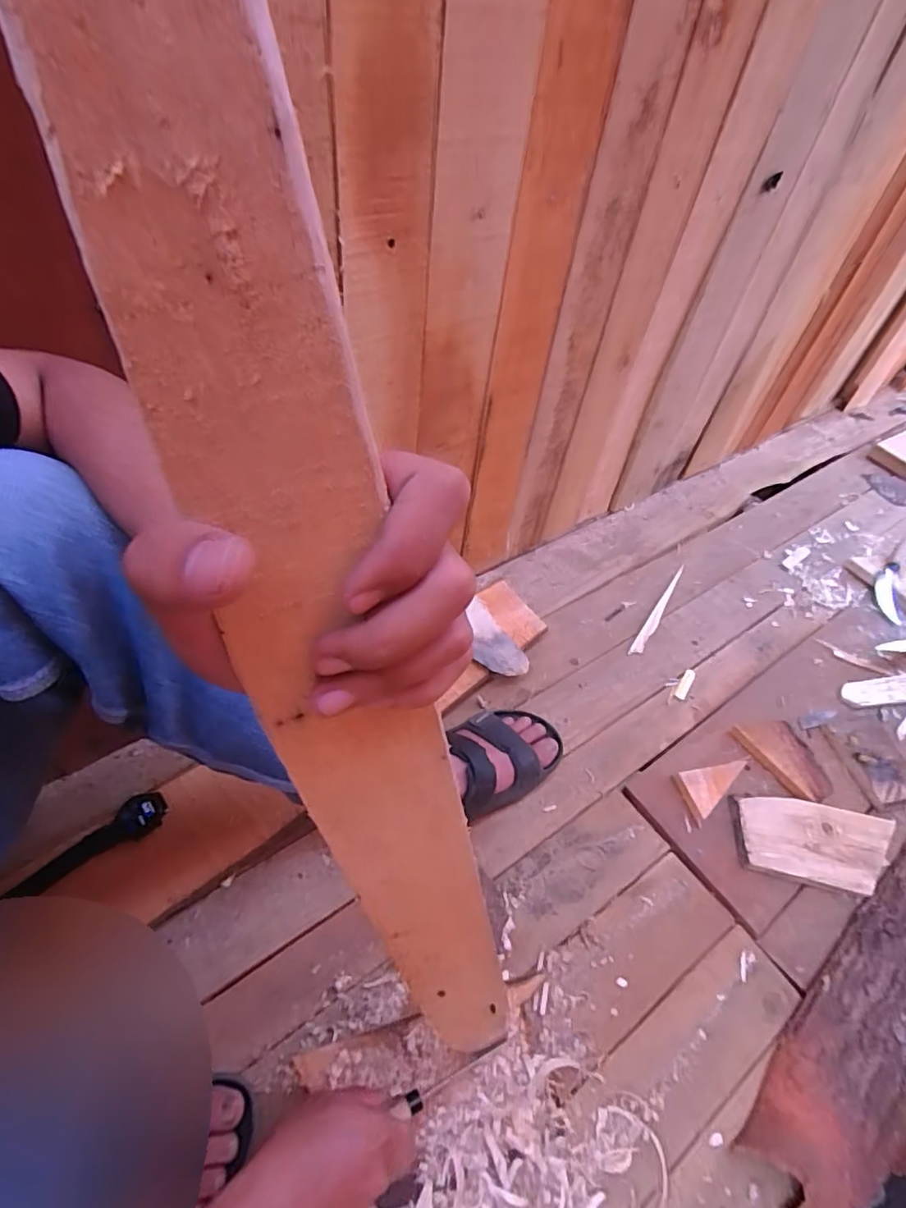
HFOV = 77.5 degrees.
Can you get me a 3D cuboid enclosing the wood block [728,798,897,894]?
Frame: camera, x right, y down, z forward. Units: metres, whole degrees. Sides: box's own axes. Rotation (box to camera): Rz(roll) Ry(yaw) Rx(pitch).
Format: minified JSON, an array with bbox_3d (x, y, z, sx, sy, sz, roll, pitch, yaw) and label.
[{"bbox_3d":[0.415,0.277,0.648,0.182,0.022,0.093,6,50,-1],"label":"wood block"}]

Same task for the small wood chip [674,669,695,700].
[{"bbox_3d":[0.328,0.113,0.798,0.015,0.004,0.058,30,53,18],"label":"small wood chip"}]

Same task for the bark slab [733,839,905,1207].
[{"bbox_3d":[0.434,0.375,0.558,0.611,0.043,0.101,-30,59,-27],"label":"bark slab"}]

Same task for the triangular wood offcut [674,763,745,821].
[{"bbox_3d":[0.315,0.212,0.690,0.099,0.020,0.052,-29,58,-26],"label":"triangular wood offcut"}]

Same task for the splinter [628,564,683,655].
[{"bbox_3d":[0.321,0.007,0.876,0.017,0.005,0.218,29,53,18],"label":"splinter"}]

